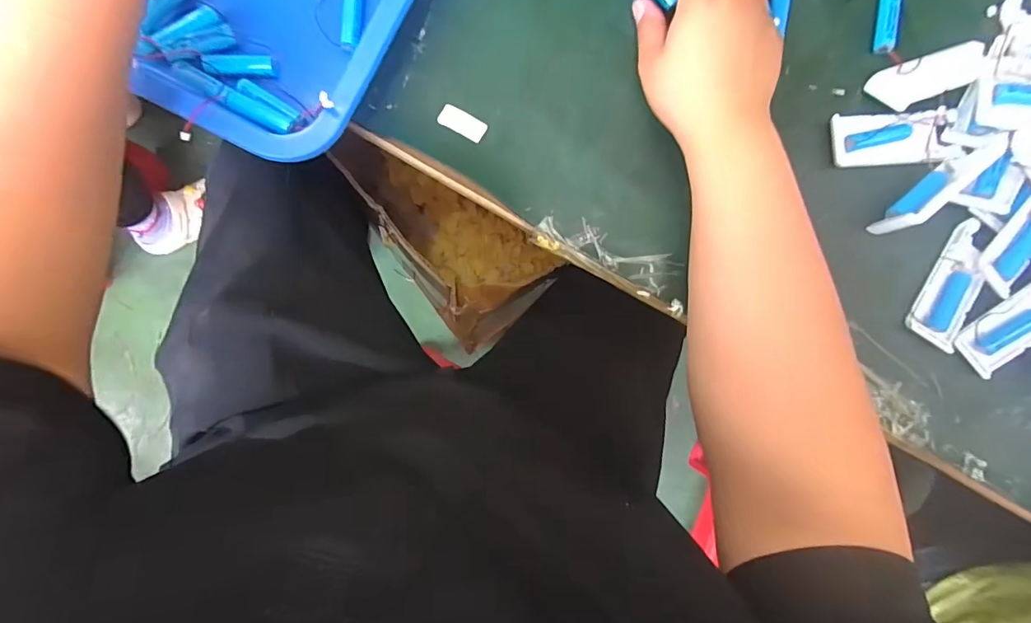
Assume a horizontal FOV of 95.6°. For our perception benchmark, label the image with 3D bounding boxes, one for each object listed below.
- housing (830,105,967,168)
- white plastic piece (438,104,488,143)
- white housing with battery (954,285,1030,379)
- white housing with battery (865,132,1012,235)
[{"bbox_3d":[0.305,-0.139,0.371,0.101,0.014,0.043,-4,88,-5],"label":"housing"},{"bbox_3d":[-0.041,-0.145,0.361,0.036,0.004,0.019,27,85,-3],"label":"white plastic piece"},{"bbox_3d":[0.402,0.007,0.364,0.105,0.020,0.044,-40,87,9],"label":"white housing with battery"},{"bbox_3d":[0.333,-0.100,0.366,0.109,0.033,0.019,-37,90,-5],"label":"white housing with battery"}]

